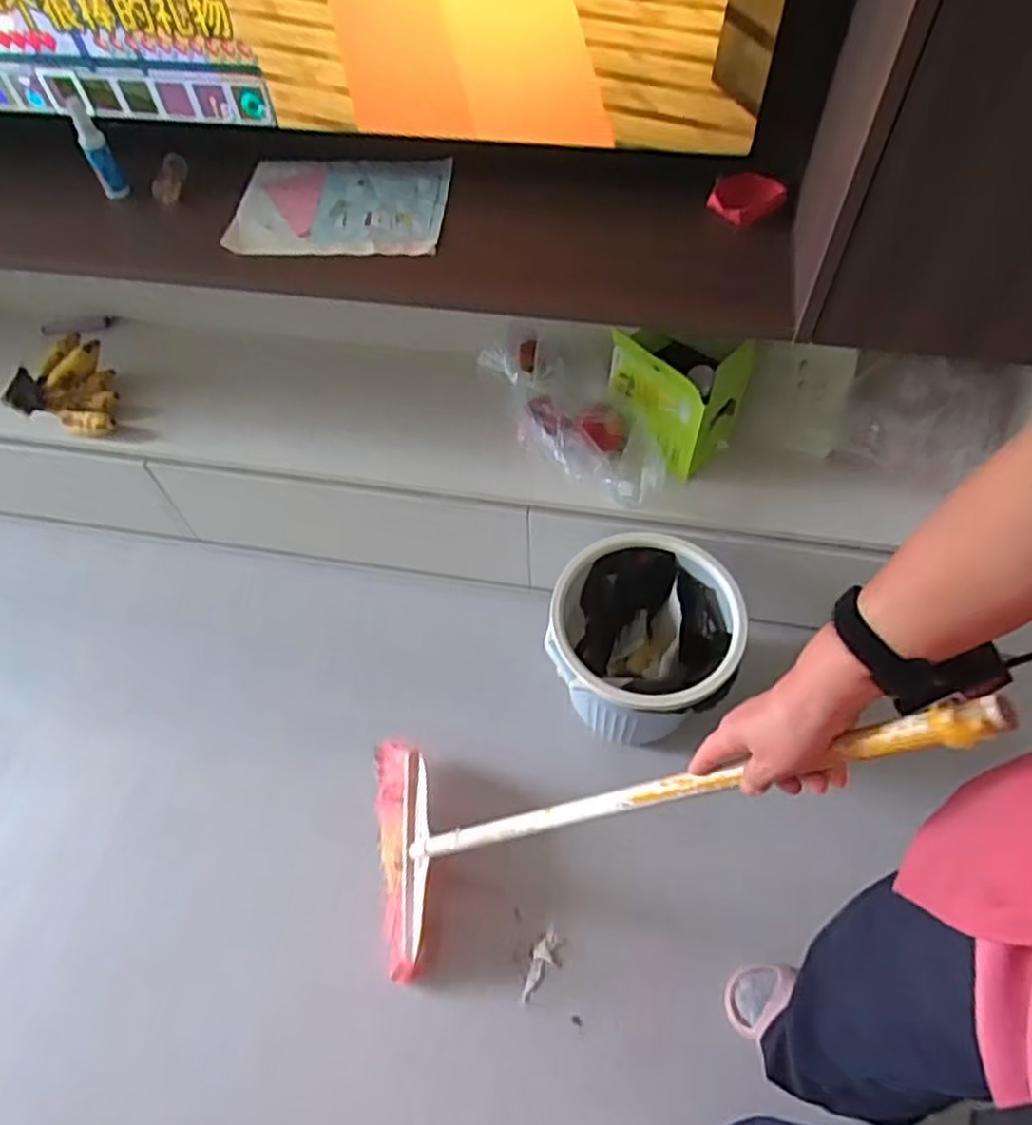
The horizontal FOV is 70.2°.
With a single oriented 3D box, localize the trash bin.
[{"bbox_3d":[0.191,0.135,1.142,0.265,0.262,0.266,8,60,7],"label":"trash bin"}]

